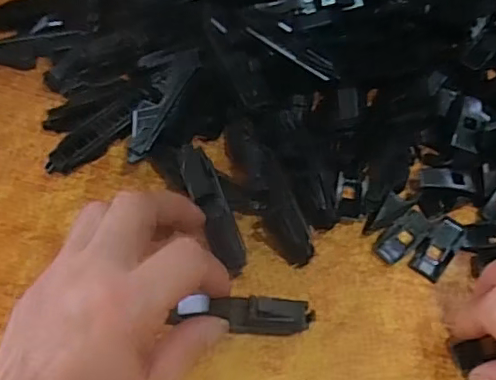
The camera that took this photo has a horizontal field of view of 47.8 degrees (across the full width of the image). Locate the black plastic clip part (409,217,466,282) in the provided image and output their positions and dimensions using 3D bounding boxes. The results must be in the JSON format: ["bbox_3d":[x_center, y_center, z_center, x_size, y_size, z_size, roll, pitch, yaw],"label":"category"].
[{"bbox_3d":[0.114,0.034,0.335,0.017,0.005,0.042,33,61,17],"label":"black plastic clip part"}]

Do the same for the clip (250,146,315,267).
[{"bbox_3d":[0.018,0.009,0.327,0.023,0.012,0.072,-15,76,-11],"label":"clip"}]

